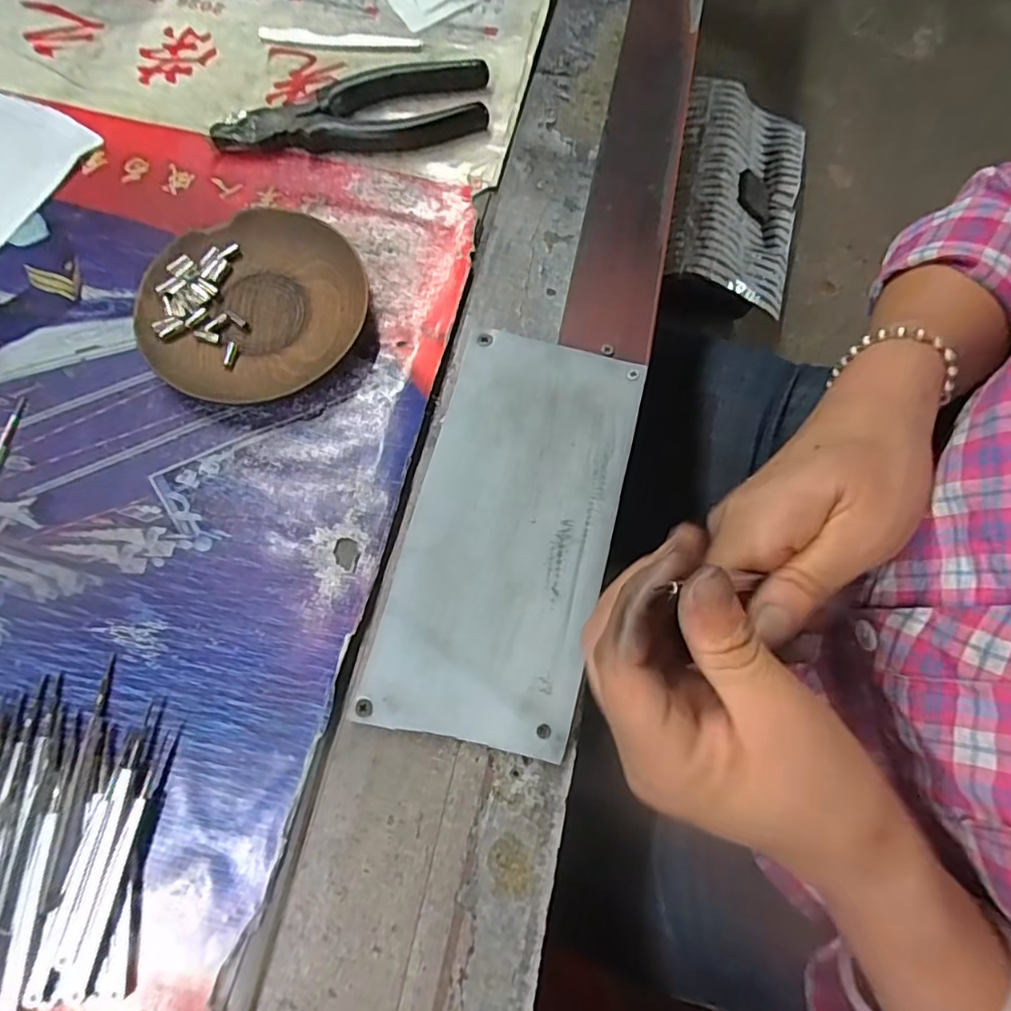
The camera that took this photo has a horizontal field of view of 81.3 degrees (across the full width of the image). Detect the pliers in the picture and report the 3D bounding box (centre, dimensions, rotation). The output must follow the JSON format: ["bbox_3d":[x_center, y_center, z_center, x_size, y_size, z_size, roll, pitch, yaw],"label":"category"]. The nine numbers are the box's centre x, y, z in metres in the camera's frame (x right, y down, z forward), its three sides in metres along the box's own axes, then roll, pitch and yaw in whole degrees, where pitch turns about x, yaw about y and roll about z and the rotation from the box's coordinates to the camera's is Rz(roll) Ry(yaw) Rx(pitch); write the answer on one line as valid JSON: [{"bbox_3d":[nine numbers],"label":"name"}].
[{"bbox_3d":[-0.091,-0.246,0.358,0.159,0.016,0.064,-5,72,-4],"label":"pliers"}]

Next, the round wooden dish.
[{"bbox_3d":[-0.131,-0.105,0.310,0.112,0.015,0.105,1,72,-2],"label":"round wooden dish"}]

